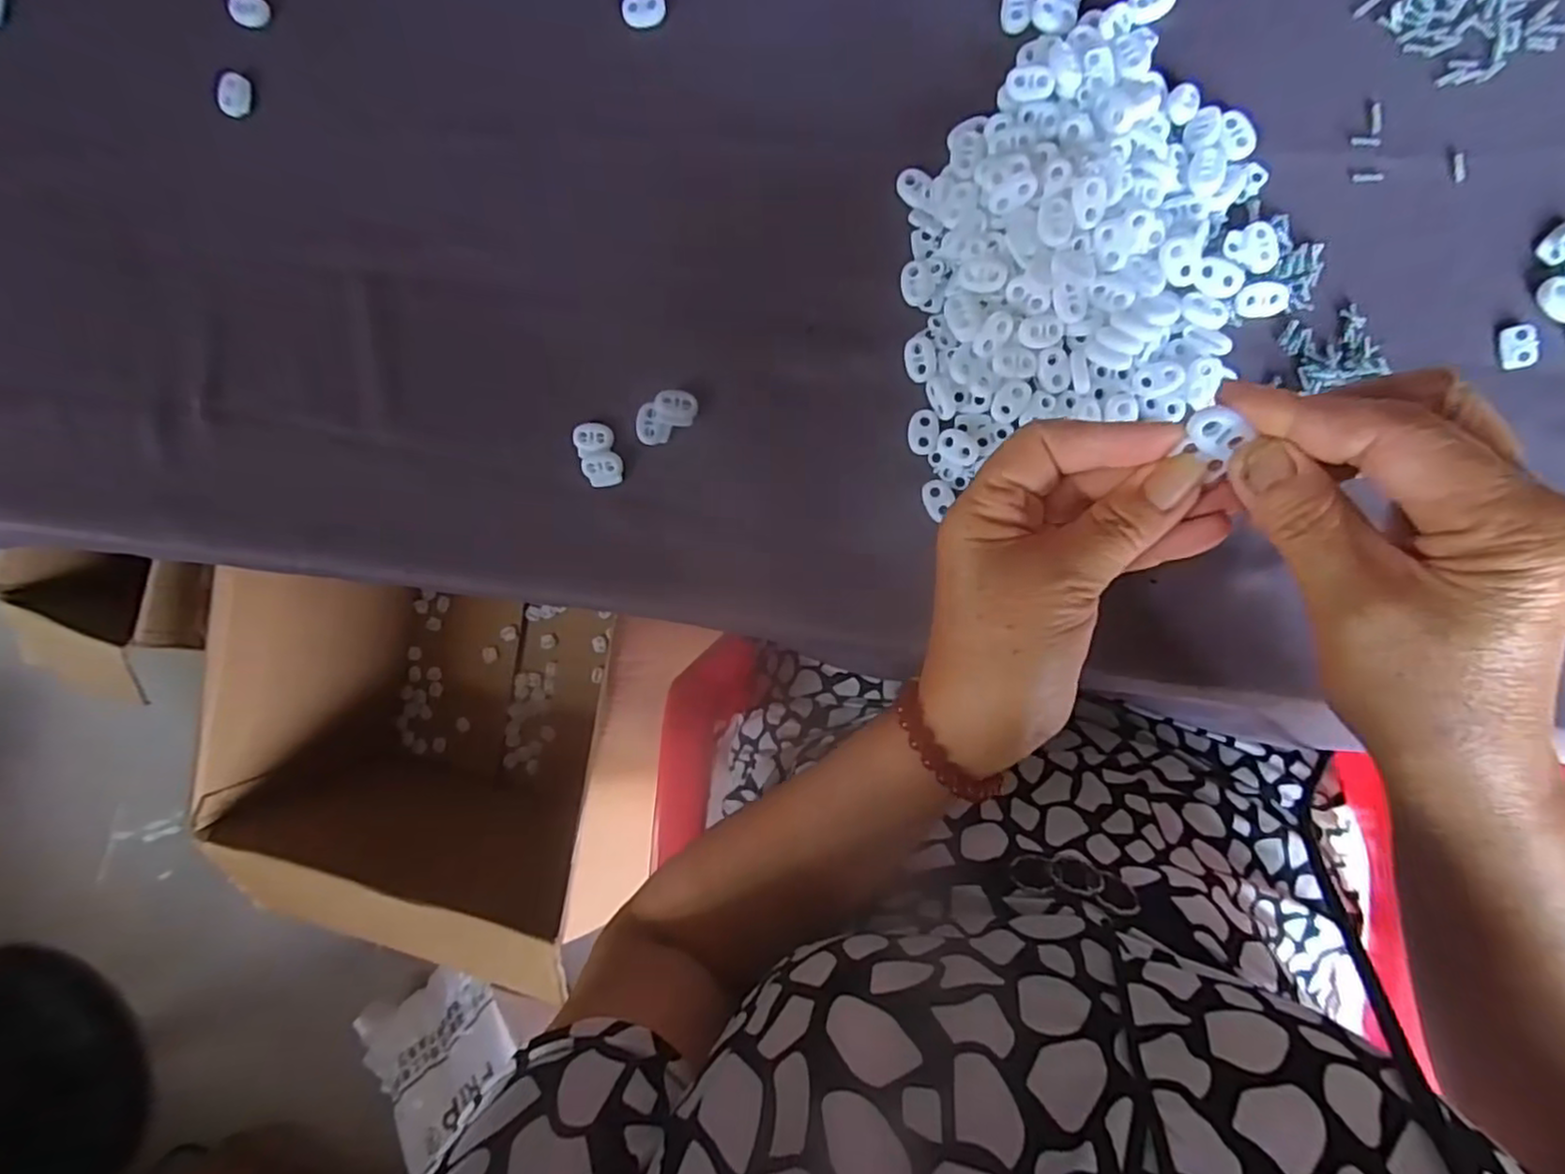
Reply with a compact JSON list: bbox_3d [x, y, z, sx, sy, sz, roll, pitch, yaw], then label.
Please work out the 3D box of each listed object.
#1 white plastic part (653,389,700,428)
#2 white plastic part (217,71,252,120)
[{"bbox_3d":[-0.057,-0.097,0.360,0.021,0.006,0.018,18,95,6],"label":"white plastic part"},{"bbox_3d":[-0.315,-0.283,0.386,0.015,0.008,0.023,25,96,6],"label":"white plastic part"}]

